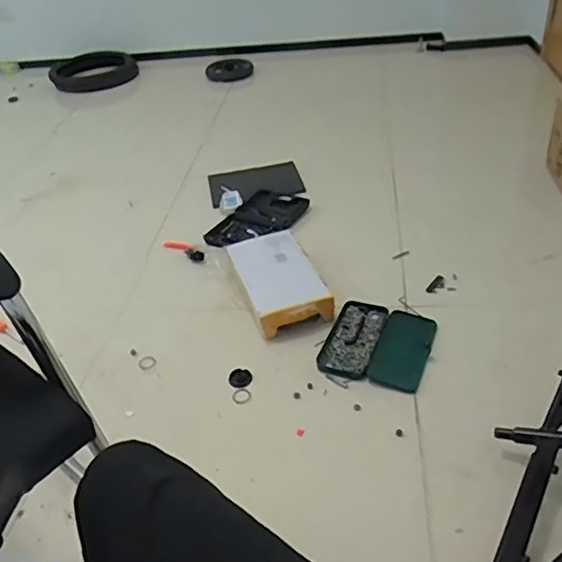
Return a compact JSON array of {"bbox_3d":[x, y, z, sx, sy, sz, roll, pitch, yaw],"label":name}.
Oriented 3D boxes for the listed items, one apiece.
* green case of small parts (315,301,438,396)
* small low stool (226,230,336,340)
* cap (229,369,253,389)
[{"bbox_3d":[0.239,0.155,1.447,0.250,0.053,0.260,11,40,22],"label":"green case of small parts"},{"bbox_3d":[-0.002,0.000,1.610,0.197,0.117,0.343,-16,38,-13],"label":"small low stool"},{"bbox_3d":[-0.097,0.233,1.403,0.054,0.011,0.058,-3,39,2],"label":"cap"}]

